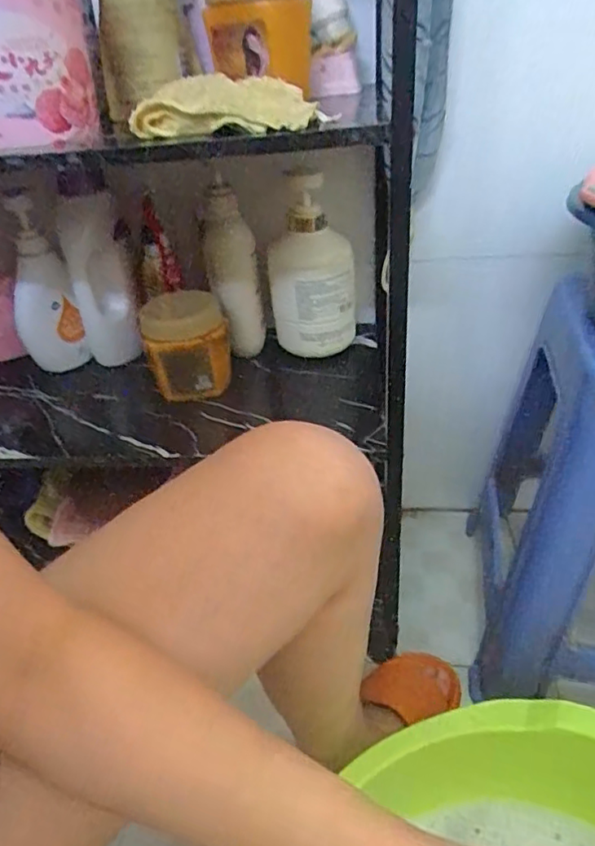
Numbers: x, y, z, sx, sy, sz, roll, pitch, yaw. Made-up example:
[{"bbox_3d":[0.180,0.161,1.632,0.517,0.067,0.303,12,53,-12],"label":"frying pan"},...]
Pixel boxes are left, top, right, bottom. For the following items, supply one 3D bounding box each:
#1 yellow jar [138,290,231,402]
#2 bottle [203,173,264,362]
[{"bbox_3d":[-0.123,-0.080,0.655,0.091,0.110,0.097,-10,34,-8],"label":"yellow jar"},{"bbox_3d":[-0.077,-0.179,0.691,0.058,0.199,0.044,-10,34,-8],"label":"bottle"}]

